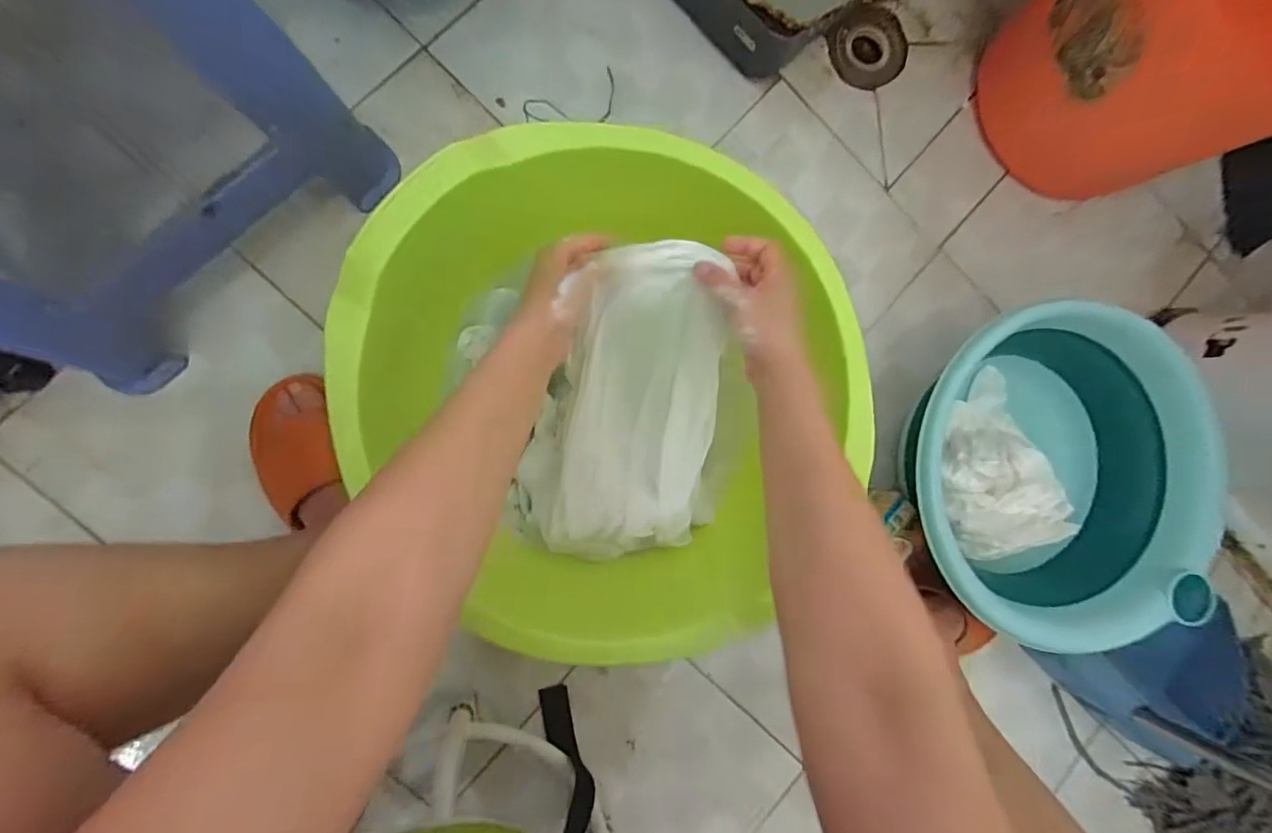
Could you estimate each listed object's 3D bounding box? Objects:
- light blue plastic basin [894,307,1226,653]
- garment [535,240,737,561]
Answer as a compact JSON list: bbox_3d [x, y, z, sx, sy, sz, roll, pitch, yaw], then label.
[{"bbox_3d":[0.452,0.064,0.625,0.344,0.144,0.347,5,87,-9],"label":"light blue plastic basin"},{"bbox_3d":[0.009,-0.009,0.510,0.151,0.053,0.293,11,88,-9],"label":"garment"}]

